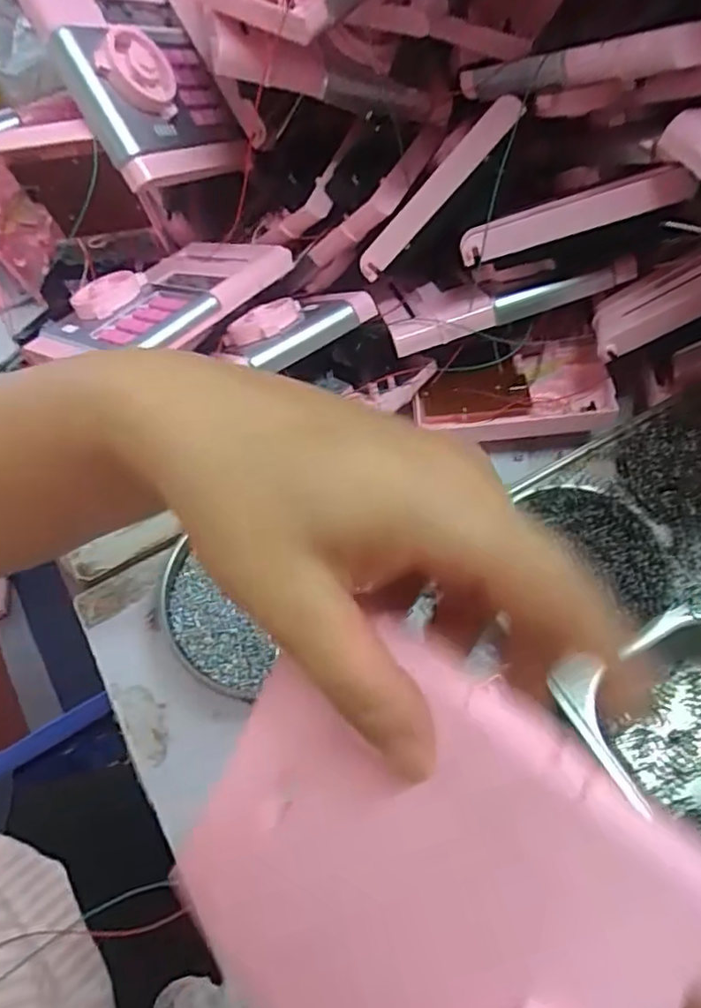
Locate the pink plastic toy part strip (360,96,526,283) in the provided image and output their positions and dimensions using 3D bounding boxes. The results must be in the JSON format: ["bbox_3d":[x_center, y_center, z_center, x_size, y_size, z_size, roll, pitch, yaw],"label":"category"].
[{"bbox_3d":[0.052,-0.189,0.381,0.127,0.016,0.014,-42,58,26],"label":"pink plastic toy part strip"}]

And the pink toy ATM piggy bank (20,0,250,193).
[{"bbox_3d":[-0.145,-0.303,0.419,0.116,0.034,0.159,-42,108,-44],"label":"pink toy ATM piggy bank"}]

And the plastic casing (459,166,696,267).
[{"bbox_3d":[0.125,-0.166,0.358,0.124,0.020,0.024,-10,58,18],"label":"plastic casing"}]

